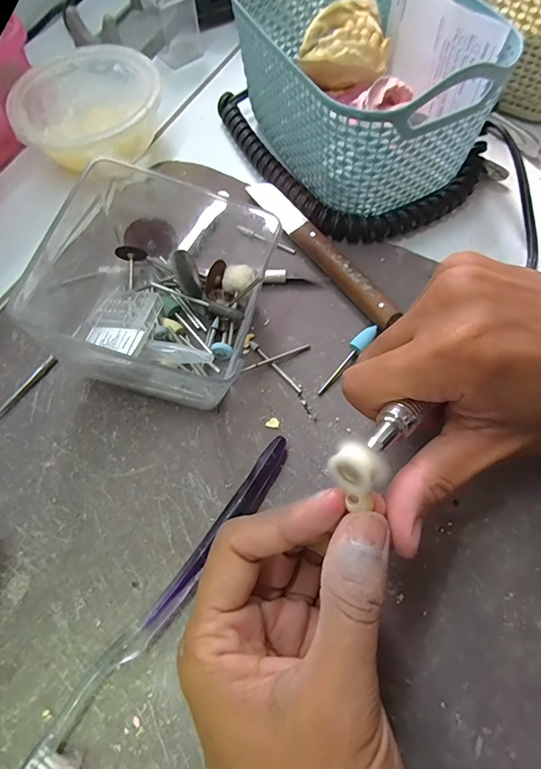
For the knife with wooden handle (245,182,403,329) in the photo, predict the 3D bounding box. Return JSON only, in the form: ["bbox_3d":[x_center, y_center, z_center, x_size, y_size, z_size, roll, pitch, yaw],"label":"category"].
[{"bbox_3d":[0.032,-0.080,0.262,0.014,0.016,0.124,-34,69,-13],"label":"knife with wooden handle"}]

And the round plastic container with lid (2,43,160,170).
[{"bbox_3d":[-0.126,-0.188,0.303,0.101,0.038,0.100,-1,66,1],"label":"round plastic container with lid"}]

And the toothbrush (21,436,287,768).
[{"bbox_3d":[-0.049,0.099,0.185,0.020,0.013,0.186,32,70,15],"label":"toothbrush"}]

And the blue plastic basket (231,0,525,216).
[{"bbox_3d":[0.056,-0.196,0.277,0.114,0.083,0.170,-22,67,-8],"label":"blue plastic basket"}]

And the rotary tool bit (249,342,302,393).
[{"bbox_3d":[0.003,-0.011,0.239,0.004,0.004,0.041,-41,71,-15],"label":"rotary tool bit"}]

